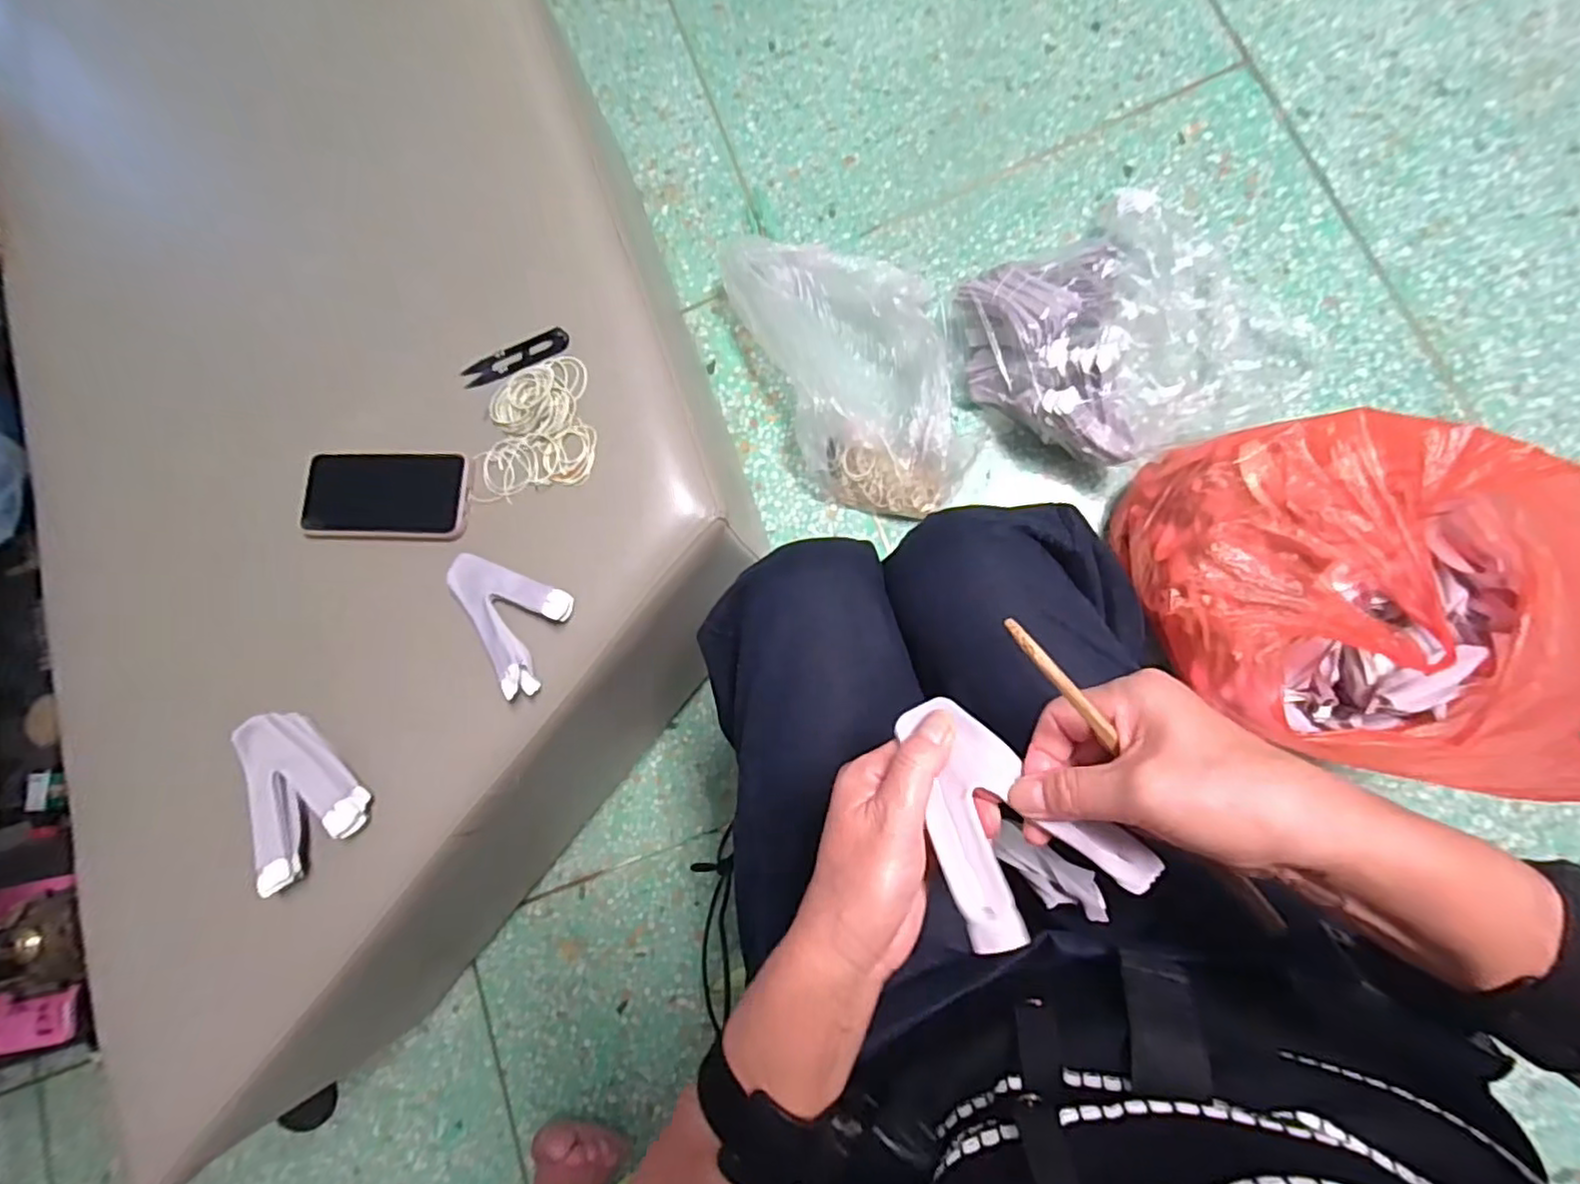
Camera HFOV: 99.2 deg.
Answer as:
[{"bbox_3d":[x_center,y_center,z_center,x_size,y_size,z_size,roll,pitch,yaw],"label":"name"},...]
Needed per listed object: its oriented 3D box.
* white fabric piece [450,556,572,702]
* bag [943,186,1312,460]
[{"bbox_3d":[-0.243,0.023,0.545,0.110,0.023,0.087,23,86,12],"label":"white fabric piece"},{"bbox_3d":[0.440,-0.327,0.845,0.407,0.131,0.320,-29,79,1],"label":"bag"}]

